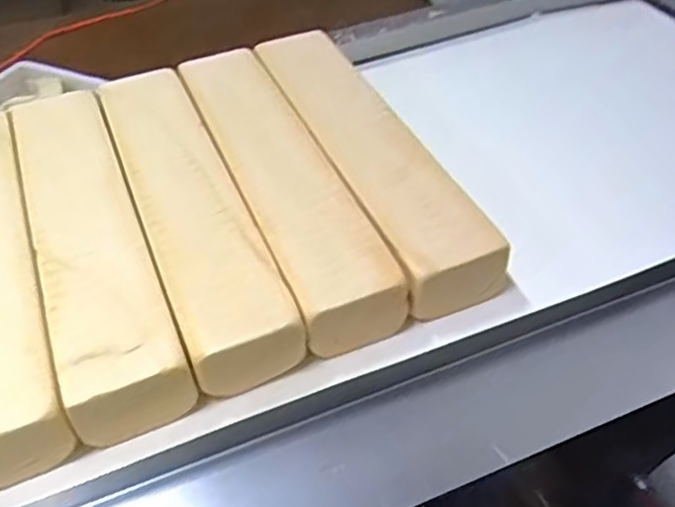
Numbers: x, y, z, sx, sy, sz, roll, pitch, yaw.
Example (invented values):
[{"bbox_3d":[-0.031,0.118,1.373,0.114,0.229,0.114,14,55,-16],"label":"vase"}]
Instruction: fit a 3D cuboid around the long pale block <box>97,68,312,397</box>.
[{"bbox_3d":[-0.126,-0.043,0.558,0.078,0.050,0.350,-19,47,-16],"label":"long pale block"}]

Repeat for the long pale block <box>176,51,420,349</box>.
[{"bbox_3d":[-0.051,-0.065,0.573,0.079,0.062,0.355,-18,47,-15],"label":"long pale block"}]

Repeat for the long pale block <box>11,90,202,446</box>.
[{"bbox_3d":[-0.196,-0.018,0.535,0.080,0.049,0.359,-19,47,-15],"label":"long pale block"}]

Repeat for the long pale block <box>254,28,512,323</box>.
[{"bbox_3d":[0.018,-0.093,0.597,0.083,0.052,0.361,-18,47,-15],"label":"long pale block"}]

